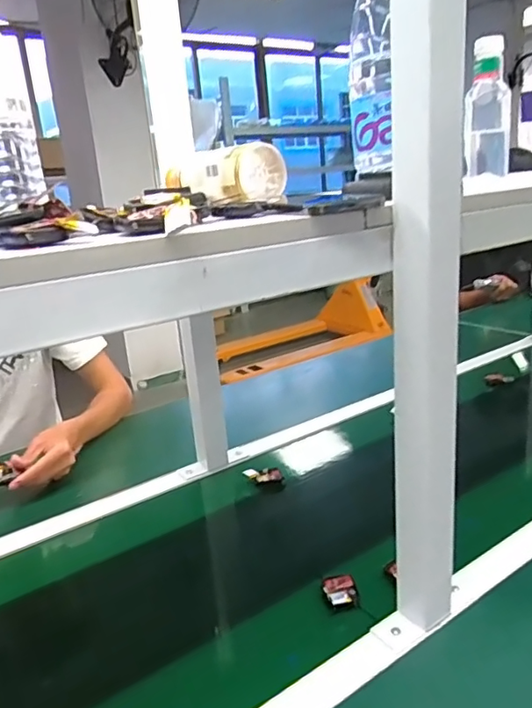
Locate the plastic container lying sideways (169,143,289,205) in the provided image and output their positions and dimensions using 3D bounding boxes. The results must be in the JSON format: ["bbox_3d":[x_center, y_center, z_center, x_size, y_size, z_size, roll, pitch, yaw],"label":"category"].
[{"bbox_3d":[-0.054,-0.220,0.691,0.077,0.058,0.179,-14,19,-29],"label":"plastic container lying sideways"}]

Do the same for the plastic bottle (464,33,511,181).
[{"bbox_3d":[0.347,-0.383,0.882,0.068,0.190,0.081,3,18,24],"label":"plastic bottle"}]

